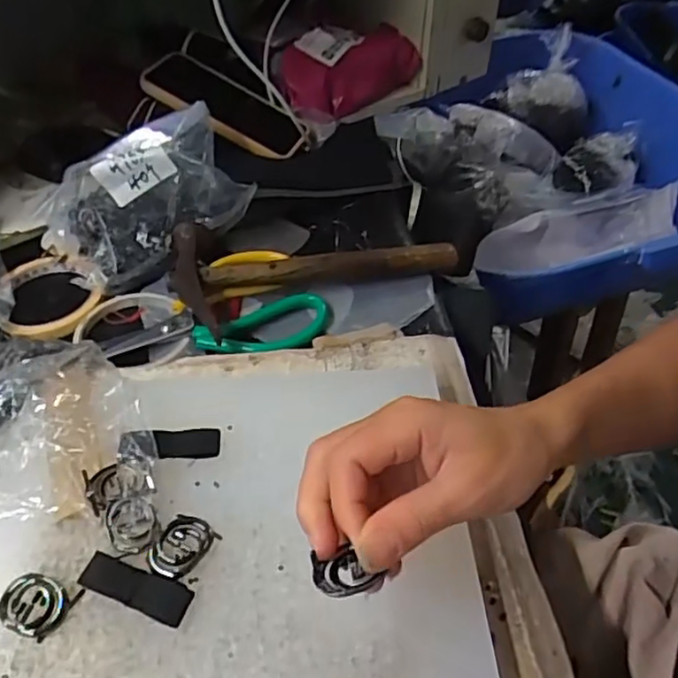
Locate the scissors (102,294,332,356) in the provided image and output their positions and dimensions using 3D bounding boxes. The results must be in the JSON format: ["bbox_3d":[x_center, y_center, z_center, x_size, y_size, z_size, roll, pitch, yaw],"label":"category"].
[{"bbox_3d":[-0.088,-0.003,0.486,0.170,0.012,0.054,-9,47,-9],"label":"scissors"}]

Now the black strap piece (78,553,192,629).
[{"bbox_3d":[-0.099,0.121,0.313,0.056,0.007,0.018,16,48,15],"label":"black strap piece"}]

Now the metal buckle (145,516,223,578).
[{"bbox_3d":[-0.081,0.106,0.328,0.026,0.005,0.034,29,53,24],"label":"metal buckle"}]

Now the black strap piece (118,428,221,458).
[{"bbox_3d":[-0.097,0.060,0.369,0.055,0.004,0.019,1,50,-11],"label":"black strap piece"}]

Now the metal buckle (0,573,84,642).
[{"bbox_3d":[-0.146,0.127,0.306,0.034,0.009,0.027,13,48,12],"label":"metal buckle"}]

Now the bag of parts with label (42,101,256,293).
[{"bbox_3d":[-0.168,-0.125,0.546,0.159,0.077,0.121,-31,54,-26],"label":"bag of parts with label"}]

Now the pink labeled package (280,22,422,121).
[{"bbox_3d":[0.009,-0.301,0.715,0.172,0.069,0.066,-36,56,-29],"label":"pink labeled package"}]

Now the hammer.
[{"bbox_3d":[-0.017,-0.060,0.519,0.229,0.024,0.103,-6,47,-6],"label":"hammer"}]

